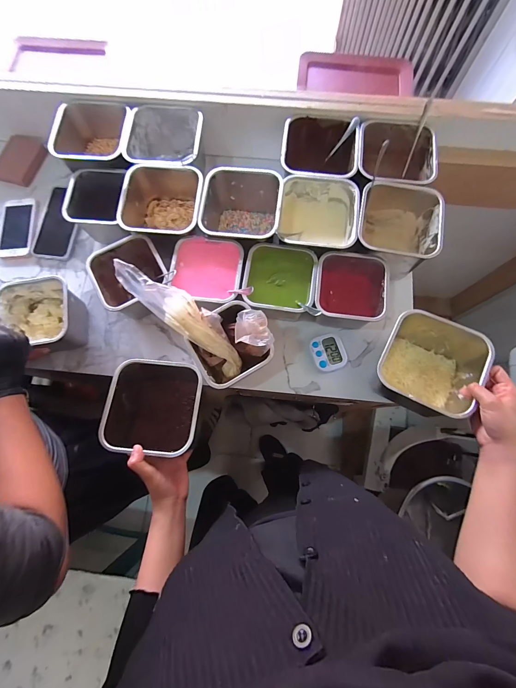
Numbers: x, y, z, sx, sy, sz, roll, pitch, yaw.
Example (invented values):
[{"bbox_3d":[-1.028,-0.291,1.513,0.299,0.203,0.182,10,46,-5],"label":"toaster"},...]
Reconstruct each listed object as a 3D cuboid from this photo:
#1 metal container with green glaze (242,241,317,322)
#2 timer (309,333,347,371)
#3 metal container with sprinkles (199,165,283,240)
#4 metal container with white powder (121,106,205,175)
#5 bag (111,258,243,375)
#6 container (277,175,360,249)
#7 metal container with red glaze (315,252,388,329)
[{"bbox_3d":[0.037,-0.104,0.533,0.117,0.076,0.115,7,77,3],"label":"metal container with green glaze"},{"bbox_3d":[0.130,0.016,0.549,0.061,0.023,0.066,-18,77,-3],"label":"timer"},{"bbox_3d":[-0.028,-0.239,0.563,0.138,0.109,0.130,7,77,3],"label":"metal container with sprinkles"},{"bbox_3d":[-0.176,-0.378,0.601,0.140,0.111,0.144,2,77,2],"label":"metal container with white powder"},{"bbox_3d":[-0.108,-0.035,0.462,0.254,0.043,0.056,44,79,-27],"label":"bag"},{"bbox_3d":[0.107,-0.221,0.558,0.135,0.101,0.136,7,77,3],"label":"container"},{"bbox_3d":[0.158,-0.090,0.538,0.115,0.094,0.115,6,77,3],"label":"metal container with red glaze"}]

